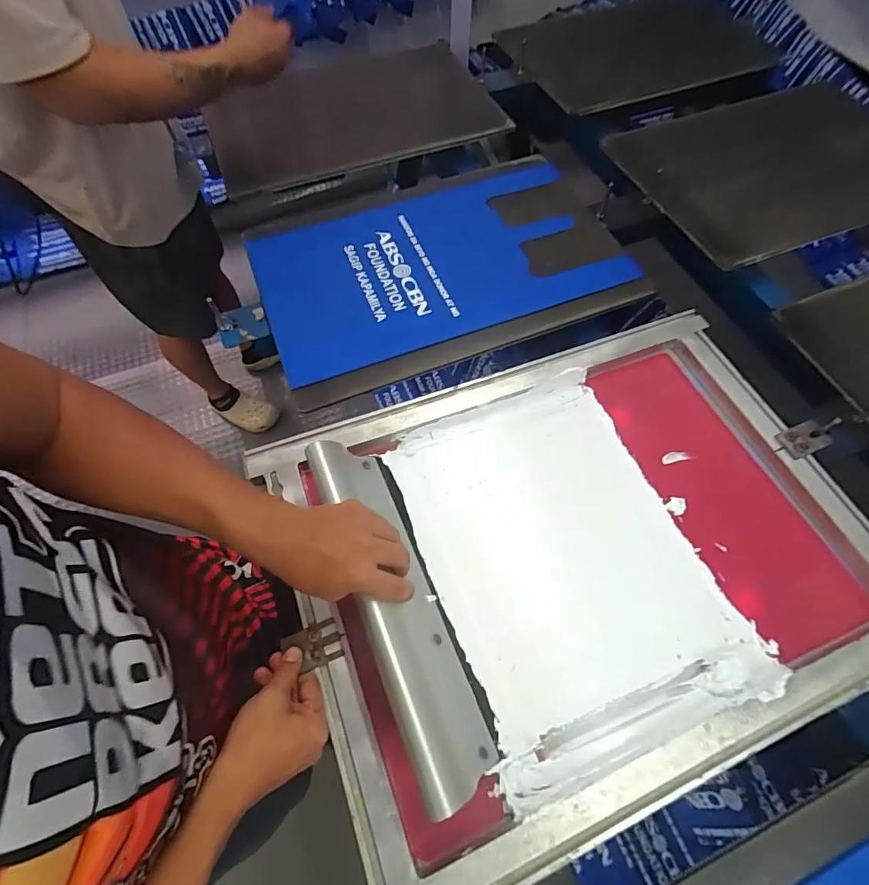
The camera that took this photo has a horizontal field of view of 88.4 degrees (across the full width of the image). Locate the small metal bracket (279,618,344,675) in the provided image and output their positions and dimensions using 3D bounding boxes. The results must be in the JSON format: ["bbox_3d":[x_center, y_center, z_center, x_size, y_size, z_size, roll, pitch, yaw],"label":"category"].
[{"bbox_3d":[-0.121,0.203,0.445,0.053,0.008,0.040,-22,65,-14],"label":"small metal bracket"}]

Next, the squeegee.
[{"bbox_3d":[-0.040,0.151,0.439,0.035,0.136,0.331,-37,58,20],"label":"squeegee"}]

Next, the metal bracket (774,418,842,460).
[{"bbox_3d":[0.471,-0.008,0.560,0.073,0.035,0.040,-19,69,-13],"label":"metal bracket"}]

